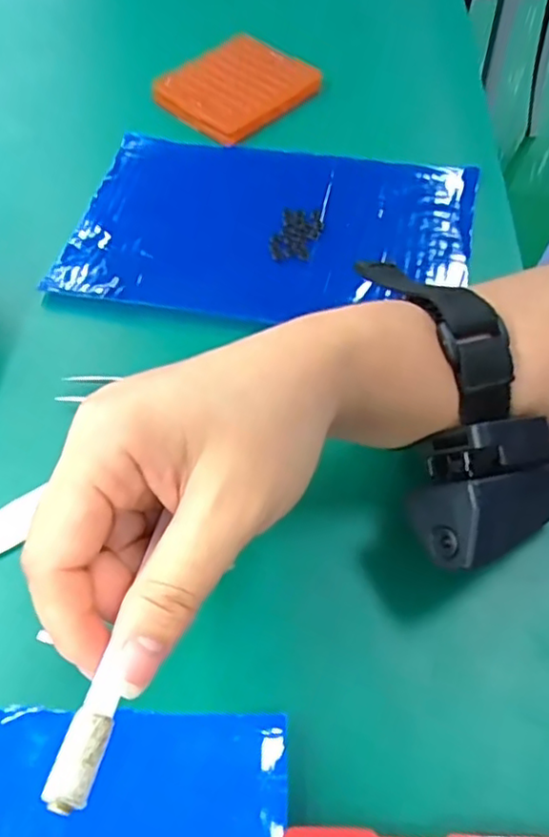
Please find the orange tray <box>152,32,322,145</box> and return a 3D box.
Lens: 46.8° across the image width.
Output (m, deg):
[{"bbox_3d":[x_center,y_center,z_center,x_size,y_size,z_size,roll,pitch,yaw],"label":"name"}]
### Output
[{"bbox_3d":[-0.027,-0.230,0.436,0.087,0.009,0.088,38,67,24],"label":"orange tray"}]

